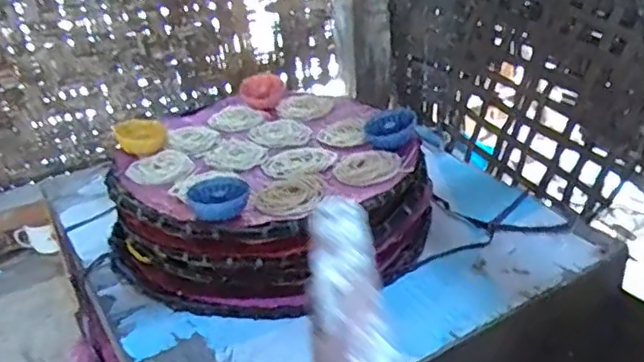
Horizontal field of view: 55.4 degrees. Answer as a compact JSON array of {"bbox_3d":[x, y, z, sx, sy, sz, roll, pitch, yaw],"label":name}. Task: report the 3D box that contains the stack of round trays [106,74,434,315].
[{"bbox_3d":[-0.075,0.000,0.737,0.345,0.126,0.318,-13,30,-17],"label":"stack of round trays"}]

